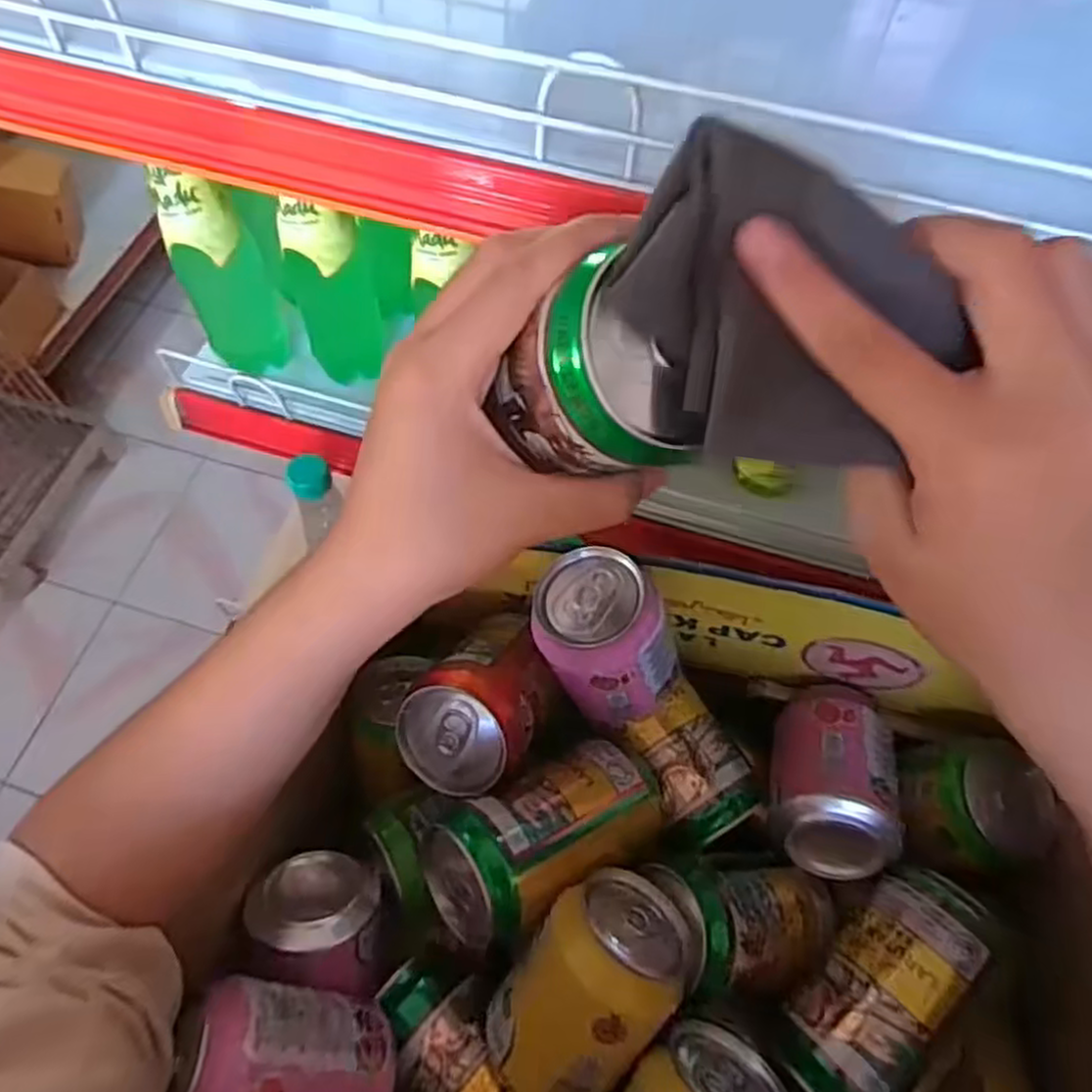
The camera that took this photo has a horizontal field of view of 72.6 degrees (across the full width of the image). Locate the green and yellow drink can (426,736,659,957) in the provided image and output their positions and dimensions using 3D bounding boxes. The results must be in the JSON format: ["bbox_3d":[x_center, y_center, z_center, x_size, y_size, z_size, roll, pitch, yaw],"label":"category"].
[{"bbox_3d":[0.005,0.143,0.371,0.121,0.057,0.062,-17,63,-28],"label":"green and yellow drink can"}]

